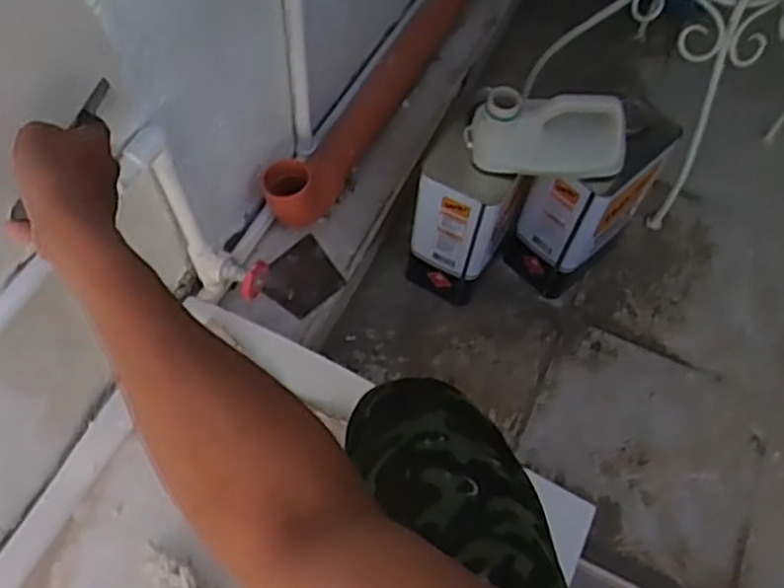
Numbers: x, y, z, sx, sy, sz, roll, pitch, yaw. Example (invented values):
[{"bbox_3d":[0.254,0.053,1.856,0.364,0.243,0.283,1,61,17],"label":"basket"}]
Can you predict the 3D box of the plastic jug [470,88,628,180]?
[{"bbox_3d":[0.182,-0.183,0.842,0.182,0.085,0.064,9,62,3],"label":"plastic jug"}]

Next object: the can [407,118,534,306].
[{"bbox_3d":[0.093,-0.095,0.953,0.117,0.223,0.134,26,65,12],"label":"can"}]

